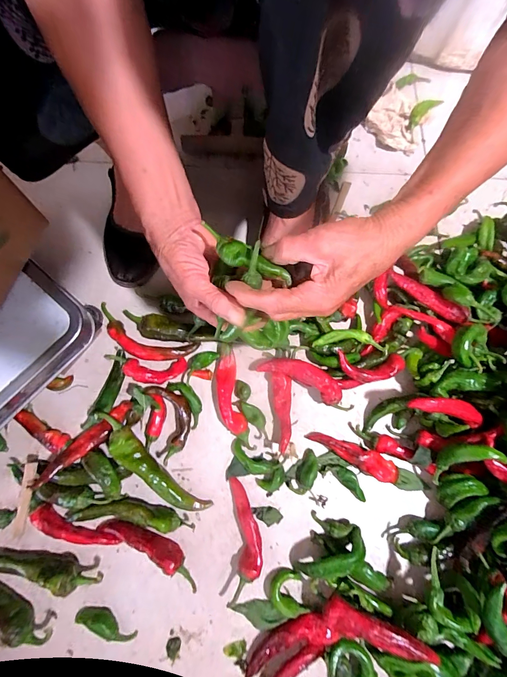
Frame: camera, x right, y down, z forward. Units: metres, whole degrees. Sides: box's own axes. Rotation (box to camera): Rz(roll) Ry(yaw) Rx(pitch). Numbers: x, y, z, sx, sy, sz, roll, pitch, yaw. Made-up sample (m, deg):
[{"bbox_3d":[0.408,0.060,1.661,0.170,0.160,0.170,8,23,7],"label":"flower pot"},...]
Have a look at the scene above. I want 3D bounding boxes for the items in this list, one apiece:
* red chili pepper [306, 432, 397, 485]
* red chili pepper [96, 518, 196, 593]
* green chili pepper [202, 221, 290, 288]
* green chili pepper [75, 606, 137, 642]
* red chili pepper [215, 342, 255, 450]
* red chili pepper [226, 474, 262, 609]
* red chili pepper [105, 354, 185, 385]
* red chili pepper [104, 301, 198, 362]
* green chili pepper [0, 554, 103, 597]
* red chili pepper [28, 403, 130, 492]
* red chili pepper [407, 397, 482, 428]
[{"bbox_3d":[0.124,0.143,0.402,0.109,0.030,0.027,30,75,6],"label":"red chili pepper"},{"bbox_3d":[-0.118,0.239,0.369,0.128,0.027,0.026,27,75,6],"label":"red chili pepper"},{"bbox_3d":[-0.006,-0.072,0.285,0.087,0.017,0.019,27,75,3],"label":"green chili pepper"},{"bbox_3d":[-0.164,0.316,0.352,0.069,0.022,0.018,20,75,4],"label":"green chili pepper"},{"bbox_3d":[-0.031,0.074,0.418,0.031,0.024,0.135,-11,75,-5],"label":"red chili pepper"},{"bbox_3d":[-0.010,0.234,0.376,0.035,0.022,0.127,-3,74,-2],"label":"red chili pepper"},{"bbox_3d":[-0.140,0.040,0.414,0.099,0.026,0.034,0,74,-2],"label":"red chili pepper"},{"bbox_3d":[-0.151,0.000,0.428,0.148,0.021,0.048,22,75,4],"label":"red chili pepper"},{"bbox_3d":[-0.244,0.258,0.349,0.155,0.025,0.030,4,74,0],"label":"green chili pepper"},{"bbox_3d":[-0.203,0.126,0.387,0.029,0.023,0.129,35,64,29],"label":"red chili pepper"},{"bbox_3d":[0.230,0.084,0.379,0.091,0.027,0.023,15,74,-11],"label":"red chili pepper"}]

